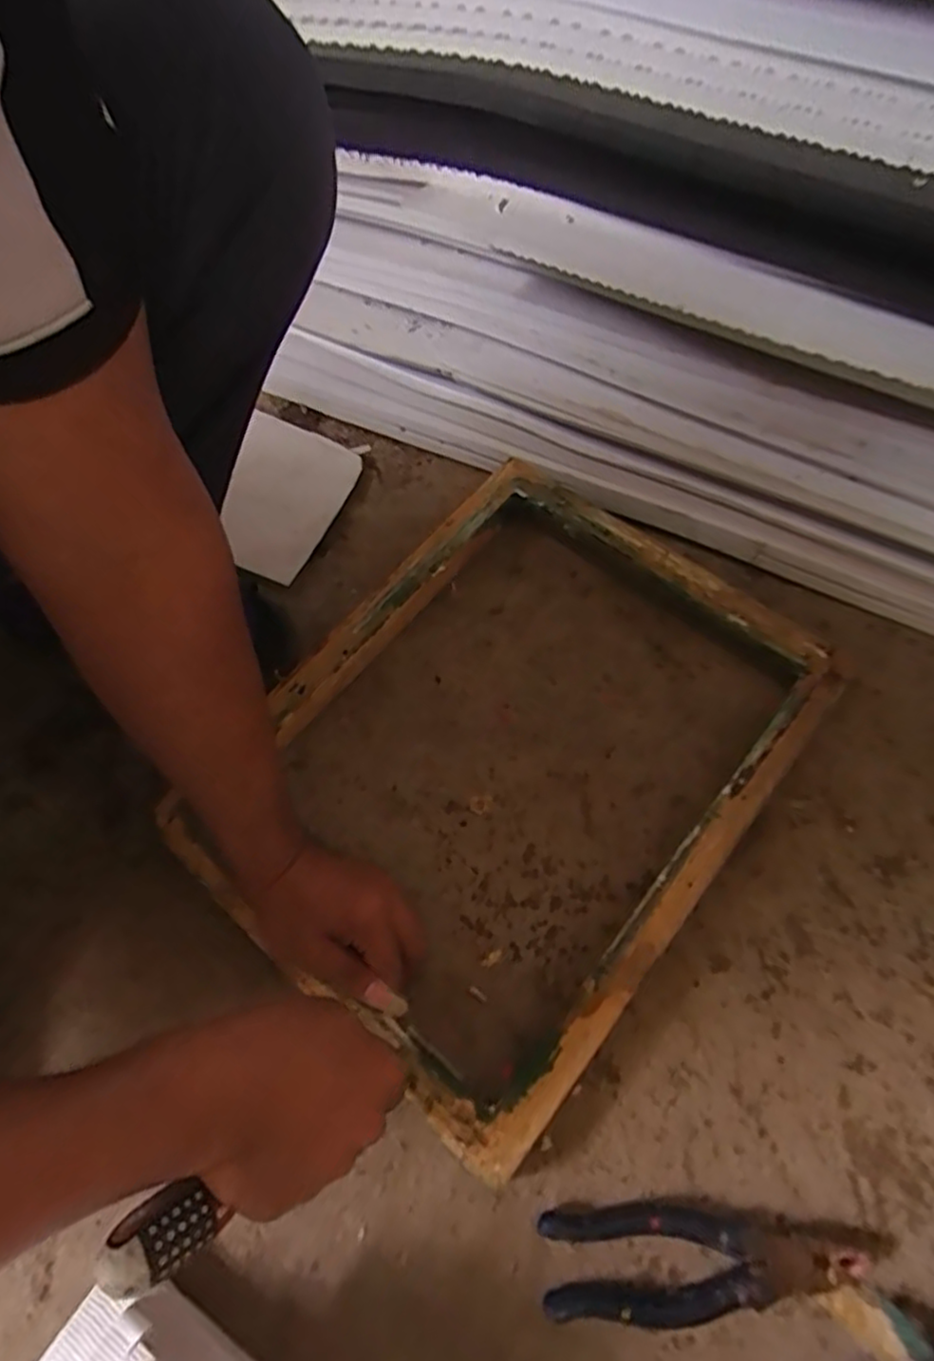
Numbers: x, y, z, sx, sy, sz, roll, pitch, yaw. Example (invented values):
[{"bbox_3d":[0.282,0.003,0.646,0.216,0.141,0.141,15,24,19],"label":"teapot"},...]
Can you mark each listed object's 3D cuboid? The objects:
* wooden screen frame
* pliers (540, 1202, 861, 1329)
[{"bbox_3d":[0.029,0.050,0.516,0.348,0.039,0.444,36,71,19],"label":"wooden screen frame"},{"bbox_3d":[0.142,0.357,0.407,0.186,0.019,0.054,-3,64,2],"label":"pliers"}]

